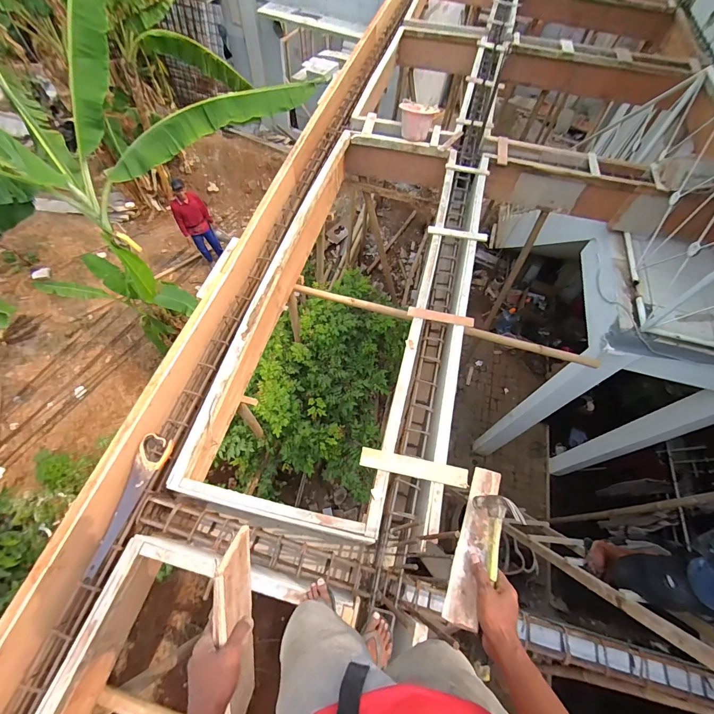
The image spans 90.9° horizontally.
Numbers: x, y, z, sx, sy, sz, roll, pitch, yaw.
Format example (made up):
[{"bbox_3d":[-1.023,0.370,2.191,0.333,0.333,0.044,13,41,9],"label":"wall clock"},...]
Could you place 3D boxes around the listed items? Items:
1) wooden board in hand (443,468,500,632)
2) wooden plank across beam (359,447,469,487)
[{"bbox_3d":[0.236,0.346,0.694,0.057,0.027,0.341,5,32,27],"label":"wooden board in hand"},{"bbox_3d":[0.243,0.461,1.475,0.454,0.032,0.077,12,61,3],"label":"wooden plank across beam"}]

